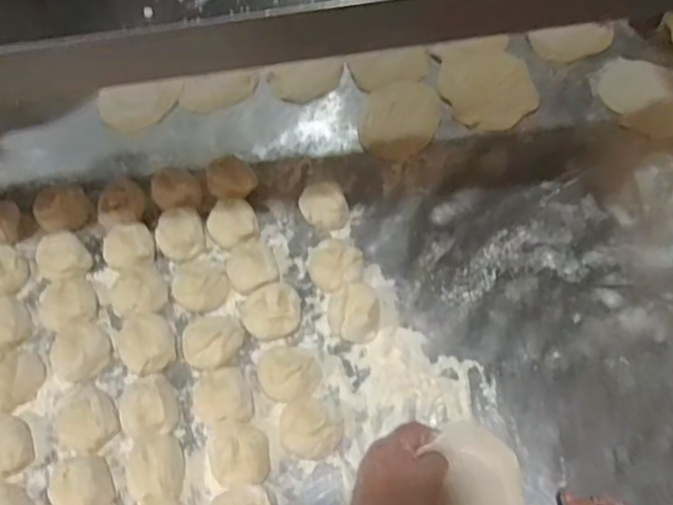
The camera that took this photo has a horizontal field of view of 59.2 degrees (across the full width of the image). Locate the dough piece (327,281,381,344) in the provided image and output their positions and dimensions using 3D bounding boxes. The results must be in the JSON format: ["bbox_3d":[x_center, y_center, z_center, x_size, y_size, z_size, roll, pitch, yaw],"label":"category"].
[{"bbox_3d":[0.016,0.054,0.546,0.047,0.034,0.050,-2,61,4],"label":"dough piece"}]

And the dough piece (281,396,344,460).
[{"bbox_3d":[-0.023,0.153,0.512,0.052,0.033,0.048,-2,61,4],"label":"dough piece"}]

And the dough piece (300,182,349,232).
[{"bbox_3d":[-0.013,-0.047,0.615,0.052,0.039,0.043,-11,62,-1],"label":"dough piece"}]

